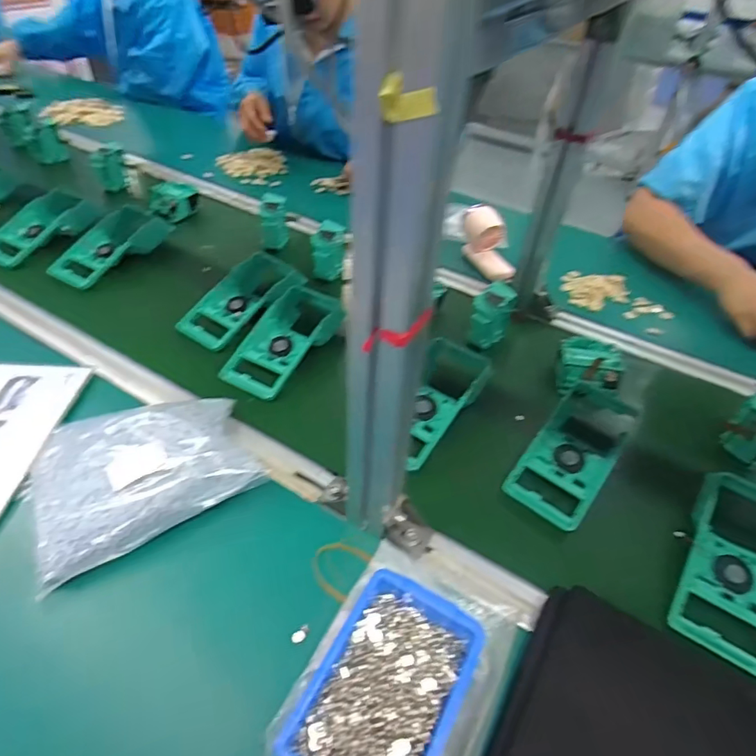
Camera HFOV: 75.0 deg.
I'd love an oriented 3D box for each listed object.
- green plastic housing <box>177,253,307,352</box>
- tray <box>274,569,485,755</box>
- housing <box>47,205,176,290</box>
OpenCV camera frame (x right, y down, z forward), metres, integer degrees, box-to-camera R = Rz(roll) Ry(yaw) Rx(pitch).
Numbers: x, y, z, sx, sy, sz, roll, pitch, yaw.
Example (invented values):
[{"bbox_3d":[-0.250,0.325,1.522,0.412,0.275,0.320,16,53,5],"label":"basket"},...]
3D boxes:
[{"bbox_3d":[-0.198,-0.117,0.718,0.105,0.041,0.185,36,53,27],"label":"green plastic housing"},{"bbox_3d":[0.007,0.234,0.368,0.099,0.043,0.146,24,48,17],"label":"tray"},{"bbox_3d":[-0.441,-0.221,0.807,0.098,0.043,0.183,19,47,13],"label":"housing"}]

